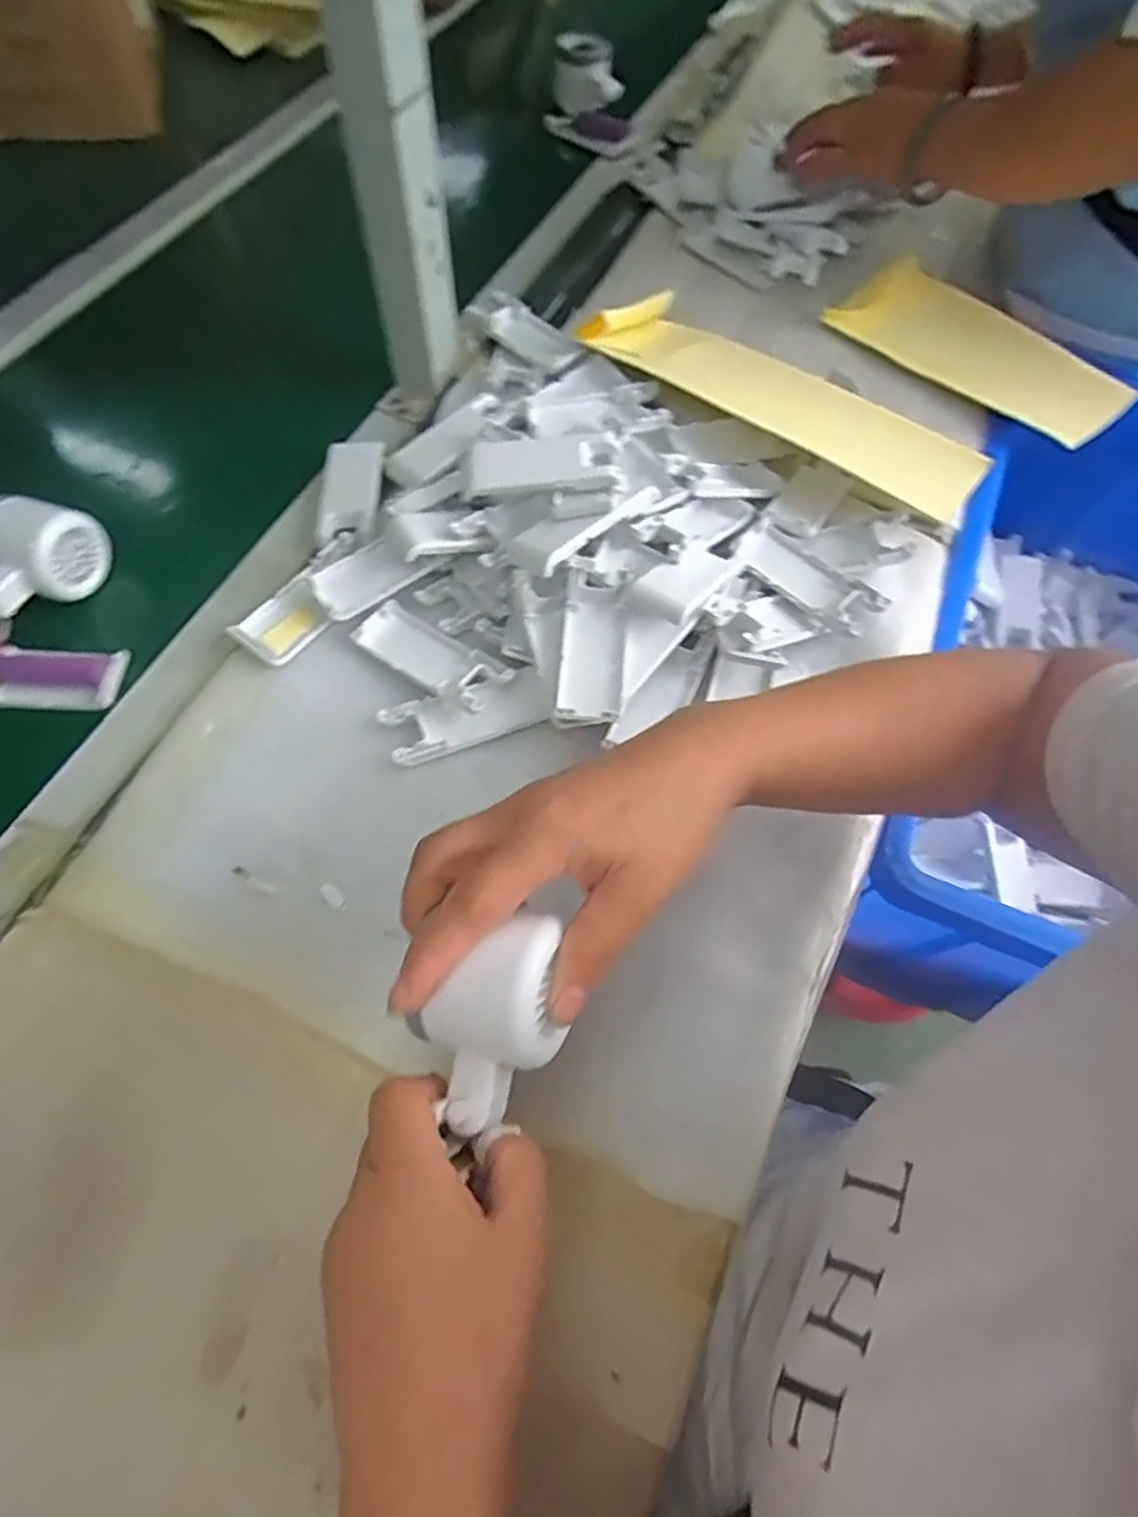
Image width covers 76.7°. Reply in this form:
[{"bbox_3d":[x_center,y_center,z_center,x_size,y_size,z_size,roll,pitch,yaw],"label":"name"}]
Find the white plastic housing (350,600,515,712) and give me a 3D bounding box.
[{"bbox_3d":[-0.087,-0.066,0.456,0.100,0.013,0.038,33,68,12],"label":"white plastic housing"}]

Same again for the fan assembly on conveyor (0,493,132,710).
[{"bbox_3d":[-0.335,-0.100,0.447,0.101,0.044,0.124,-1,65,-3],"label":"fan assembly on conveyor"}]

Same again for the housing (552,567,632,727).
[{"bbox_3d":[0.014,-0.070,0.440,0.038,0.024,0.106,7,74,-7],"label":"housing"}]

